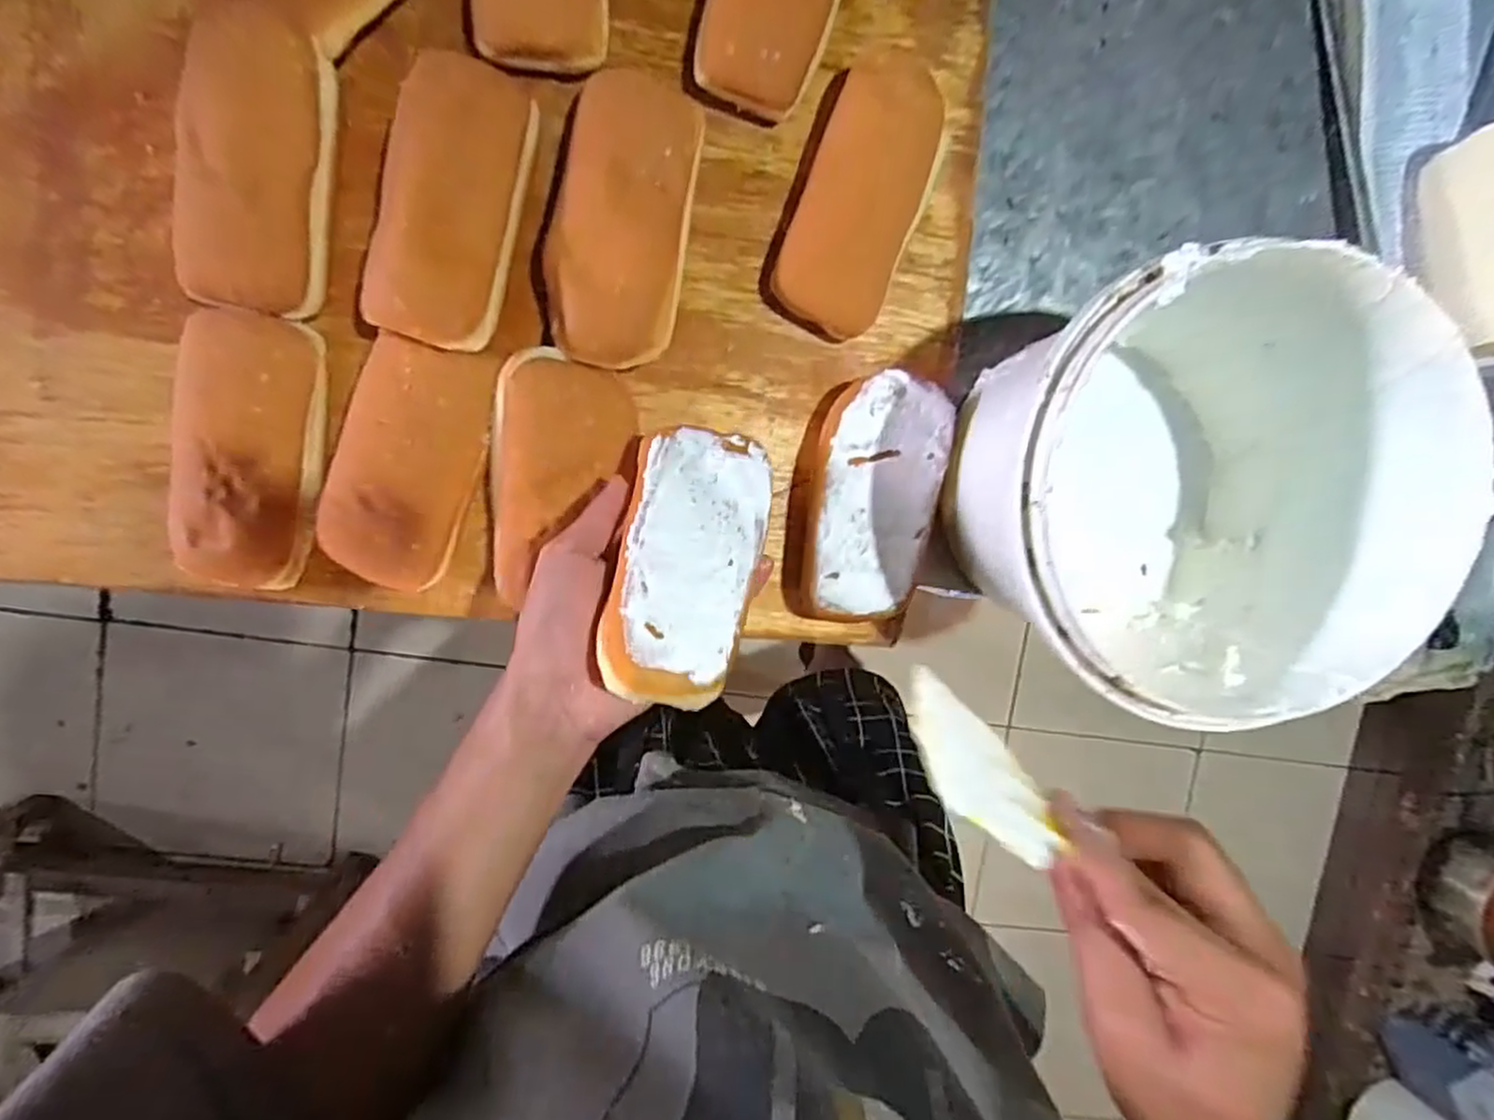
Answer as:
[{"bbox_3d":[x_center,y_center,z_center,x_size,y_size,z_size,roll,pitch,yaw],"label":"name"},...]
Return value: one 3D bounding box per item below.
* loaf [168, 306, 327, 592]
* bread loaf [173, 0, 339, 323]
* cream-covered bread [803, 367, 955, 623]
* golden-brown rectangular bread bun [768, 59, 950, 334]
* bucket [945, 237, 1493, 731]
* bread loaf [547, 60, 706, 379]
[{"bbox_3d":[-0.278,-0.059,0.422,0.075,0.044,0.151,10,95,-6],"label":"loaf"},{"bbox_3d":[-0.266,-0.211,0.404,0.075,0.046,0.151,9,95,-6],"label":"bread loaf"},{"bbox_3d":[0.075,-0.038,0.463,0.074,0.039,0.147,14,95,-7],"label":"cream-covered bread"},{"bbox_3d":[0.068,-0.213,0.440,0.070,0.049,0.148,21,94,-7],"label":"golden-brown rectangular bread bun"},{"bbox_3d":[0.230,-0.038,0.418,0.212,0.168,0.210,-1,96,-5],"label":"bucket"},{"bbox_3d":[-0.073,-0.190,0.427,0.080,0.047,0.158,9,95,-6],"label":"bread loaf"}]

